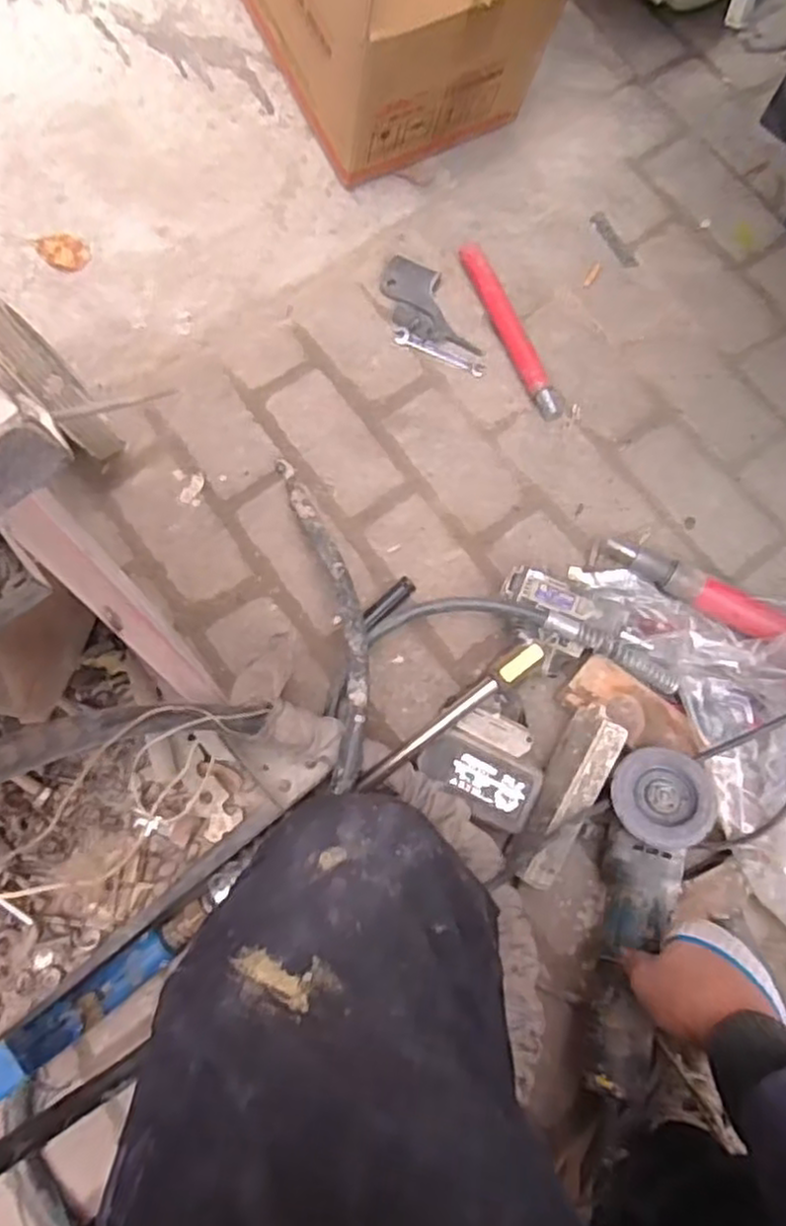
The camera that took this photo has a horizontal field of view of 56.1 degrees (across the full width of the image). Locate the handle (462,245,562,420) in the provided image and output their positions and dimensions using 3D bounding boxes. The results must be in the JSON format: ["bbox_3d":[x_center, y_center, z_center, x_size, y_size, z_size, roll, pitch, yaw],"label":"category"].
[{"bbox_3d":[0.140,-0.339,0.885,0.036,0.030,0.242,-26,77,-7],"label":"handle"}]

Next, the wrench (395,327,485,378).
[{"bbox_3d":[0.055,-0.315,0.892,0.117,0.009,0.018,25,76,7],"label":"wrench"}]

